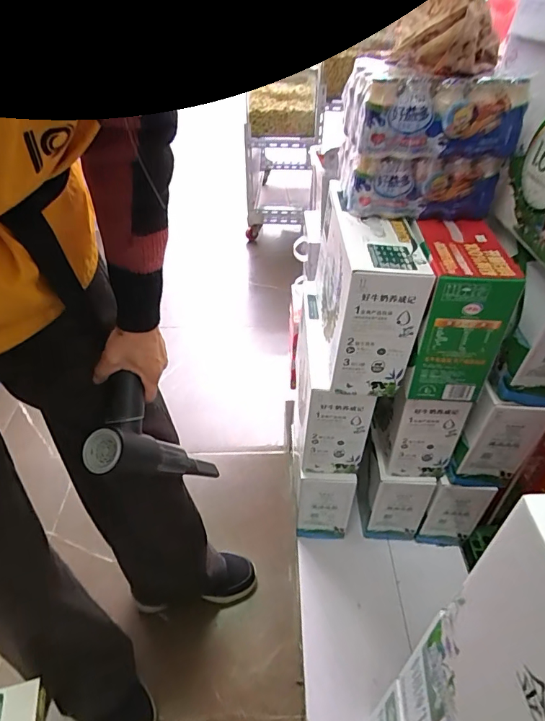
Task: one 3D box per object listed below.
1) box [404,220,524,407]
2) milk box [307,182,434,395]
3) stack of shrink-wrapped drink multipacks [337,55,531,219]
[{"bbox_3d":[0.257,-0.074,0.674,0.111,0.213,0.177,2,41,0],"label":"box"},{"bbox_3d":[0.134,-0.124,0.729,0.102,0.214,0.301,-2,41,-5],"label":"milk box"},{"bbox_3d":[0.216,-0.313,0.648,0.210,0.185,0.141,-3,41,-7],"label":"stack of shrink-wrapped drink multipacks"}]

